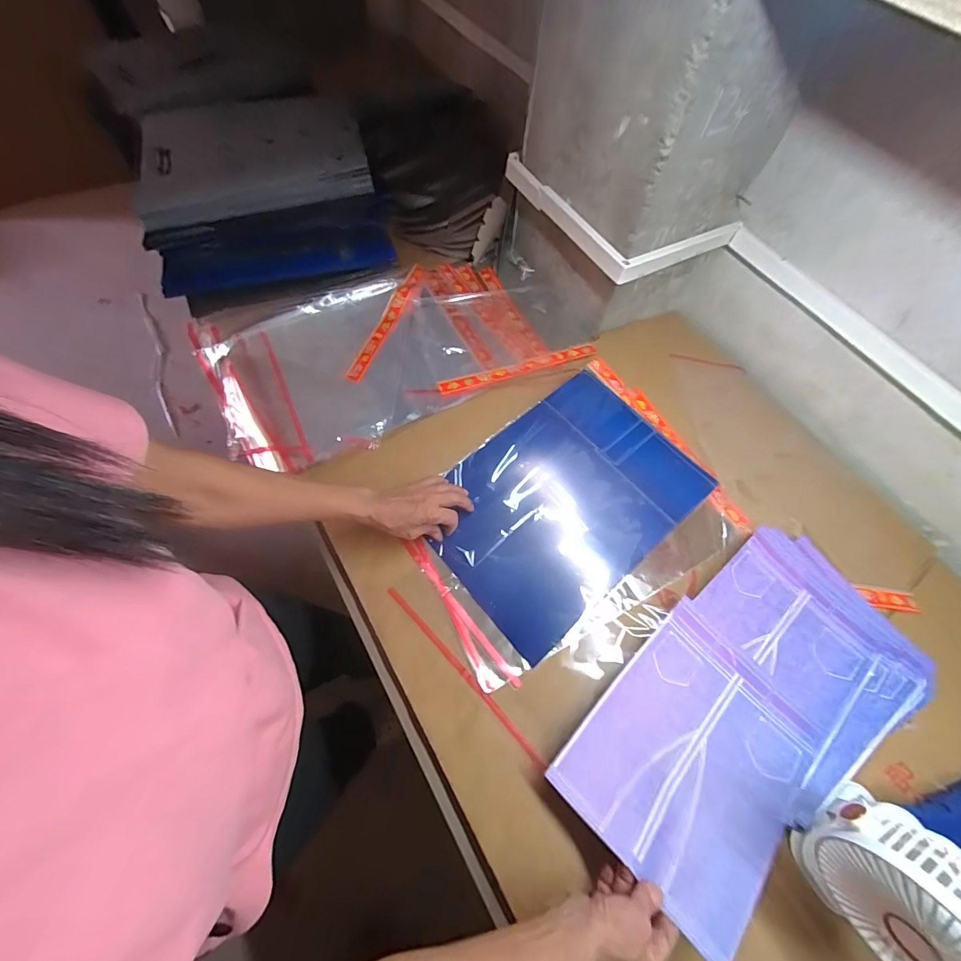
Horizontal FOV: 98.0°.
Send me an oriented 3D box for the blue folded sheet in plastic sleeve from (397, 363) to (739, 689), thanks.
[{"bbox_3d":[0.123,0.060,0.605,0.422,0.026,0.338,-37,72,-16],"label":"blue folded sheet in plastic sleeve"}]

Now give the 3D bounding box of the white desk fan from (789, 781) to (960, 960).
[{"bbox_3d":[0.388,0.367,0.373,0.090,0.186,0.150,-21,66,-13],"label":"white desk fan"}]

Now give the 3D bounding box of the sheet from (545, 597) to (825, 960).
[{"bbox_3d":[0.244,0.306,0.470,0.272,0.034,0.209,-39,71,-20],"label":"sheet"}]

